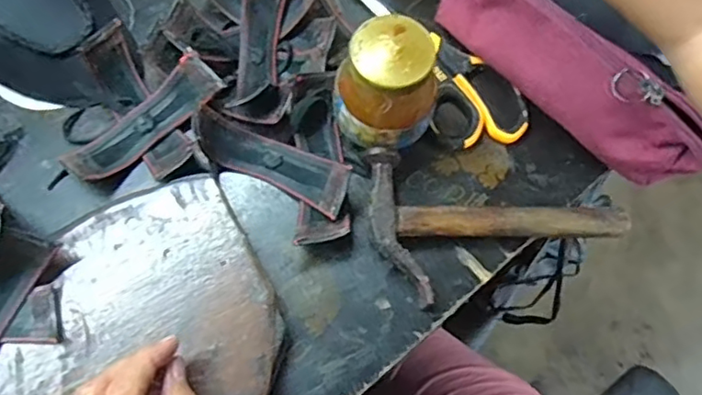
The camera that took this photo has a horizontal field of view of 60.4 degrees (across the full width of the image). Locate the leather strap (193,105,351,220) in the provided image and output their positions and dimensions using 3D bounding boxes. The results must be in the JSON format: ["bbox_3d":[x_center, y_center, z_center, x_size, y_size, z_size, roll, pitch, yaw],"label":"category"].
[{"bbox_3d":[-0.056,-0.025,0.434,0.118,0.033,0.042,25,71,7],"label":"leather strap"}]

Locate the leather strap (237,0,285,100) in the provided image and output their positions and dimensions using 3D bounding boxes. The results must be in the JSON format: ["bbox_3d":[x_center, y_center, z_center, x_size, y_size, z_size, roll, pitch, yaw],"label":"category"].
[{"bbox_3d":[-0.069,-0.124,0.464,0.032,0.020,0.099,8,84,1],"label":"leather strap"}]

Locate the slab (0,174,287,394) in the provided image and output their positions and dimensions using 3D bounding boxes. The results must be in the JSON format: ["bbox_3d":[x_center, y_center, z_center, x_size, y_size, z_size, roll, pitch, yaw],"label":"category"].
[{"bbox_3d":[-0.172,0.106,0.370,0.261,0.018,0.161,-30,74,-12],"label":"slab"}]

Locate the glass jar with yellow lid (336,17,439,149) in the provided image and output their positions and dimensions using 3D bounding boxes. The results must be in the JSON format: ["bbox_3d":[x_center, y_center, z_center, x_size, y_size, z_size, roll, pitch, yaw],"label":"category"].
[{"bbox_3d":[0.025,-0.073,0.415,0.064,0.081,0.063,1,70,-2],"label":"glass jar with yellow lid"}]

